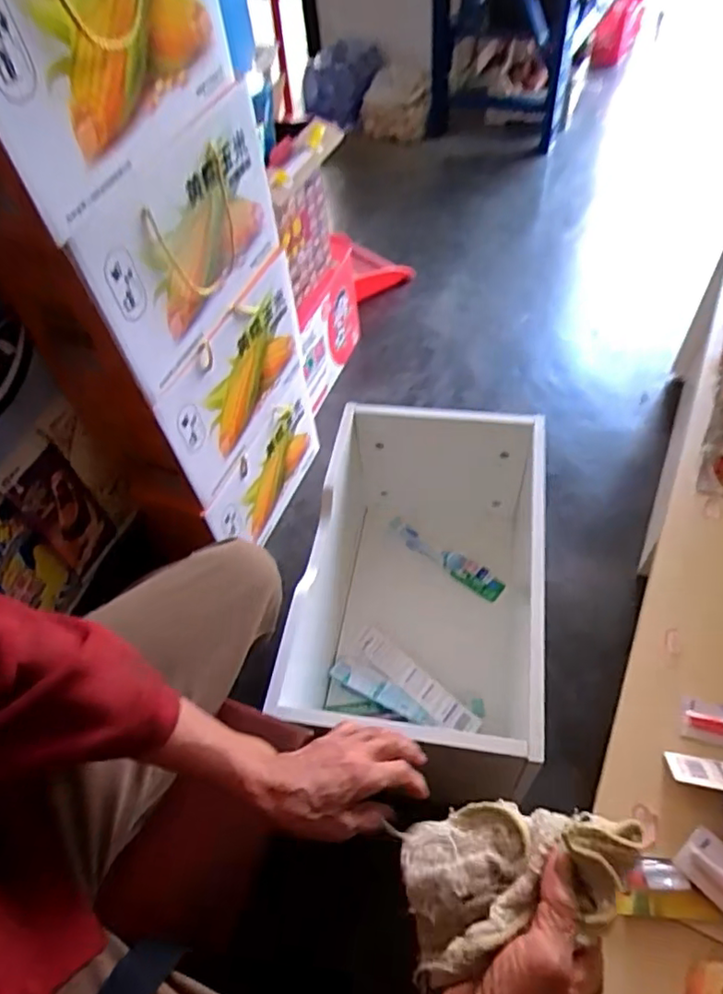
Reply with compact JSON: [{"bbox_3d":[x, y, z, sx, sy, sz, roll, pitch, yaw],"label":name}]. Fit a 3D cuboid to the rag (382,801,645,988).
[{"bbox_3d":[0.096,0.225,0.367,0.140,0.065,0.081,-13,53,-3],"label":"rag"}]

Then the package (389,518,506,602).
[{"bbox_3d":[0.138,0.100,1.023,0.224,0.023,0.041,32,63,25],"label":"package"}]

